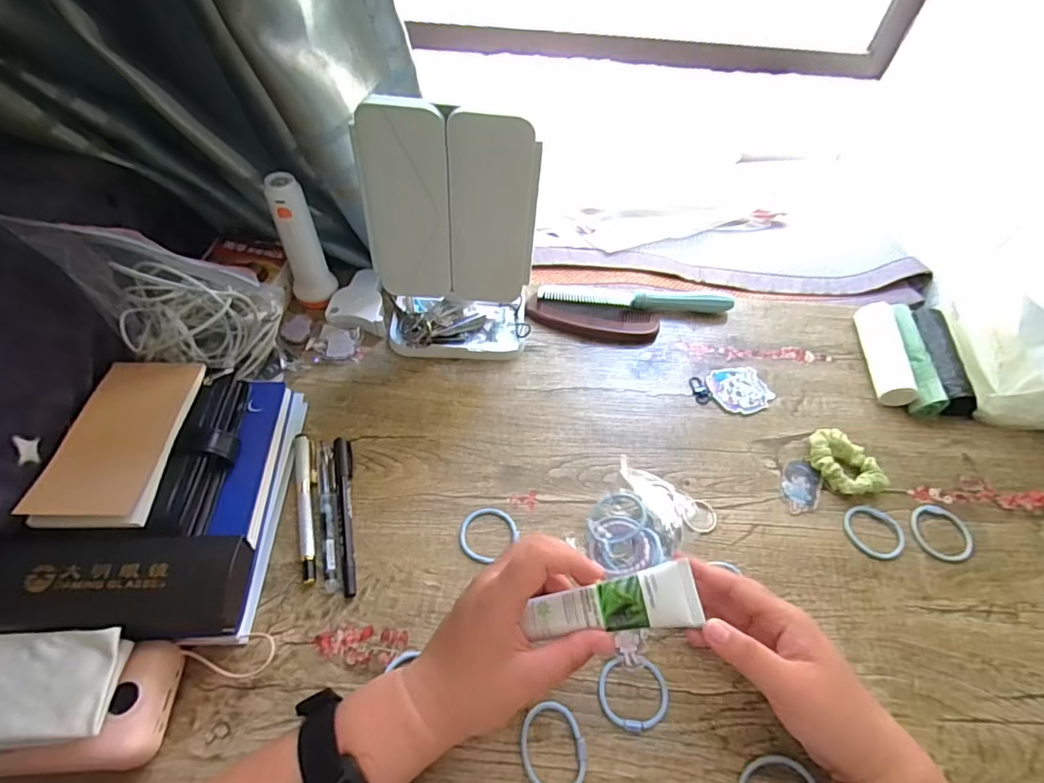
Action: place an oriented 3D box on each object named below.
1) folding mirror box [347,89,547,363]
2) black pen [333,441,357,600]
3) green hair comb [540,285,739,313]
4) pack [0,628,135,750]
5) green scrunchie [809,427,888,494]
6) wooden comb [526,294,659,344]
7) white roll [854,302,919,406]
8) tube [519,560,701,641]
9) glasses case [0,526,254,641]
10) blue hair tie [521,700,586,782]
[{"bbox_3d":[-0.064,-0.133,0.473,0.147,0.236,0.078,0,53,-4],"label":"folding mirror box"},{"bbox_3d":[-0.144,0.098,0.434,0.014,0.008,0.139,-10,55,-11],"label":"black pen"},{"bbox_3d":[0.129,-0.104,0.597,0.217,0.019,0.026,4,53,-1],"label":"green hair comb"},{"bbox_3d":[-0.294,0.169,0.299,0.103,0.024,0.060,1,53,-3],"label":"pack"},{"bbox_3d":[0.295,0.067,0.481,0.048,0.021,0.070,-33,62,-25],"label":"green scrunchie"},{"bbox_3d":[0.078,-0.079,0.585,0.143,0.005,0.047,9,53,3],"label":"wooden comb"},{"bbox_3d":[0.390,-0.043,0.567,0.031,0.028,0.130,10,53,4],"label":"white roll"},{"bbox_3d":[0.056,0.132,0.324,0.102,0.012,0.034,-10,54,4],"label":"tube"},{"bbox_3d":[-0.263,0.124,0.343,0.161,0.041,0.062,2,53,-2],"label":"glasses case"},{"bbox_3d":[0.021,0.236,0.345,0.042,0.004,0.051,-17,56,-16],"label":"blue hair tie"}]

